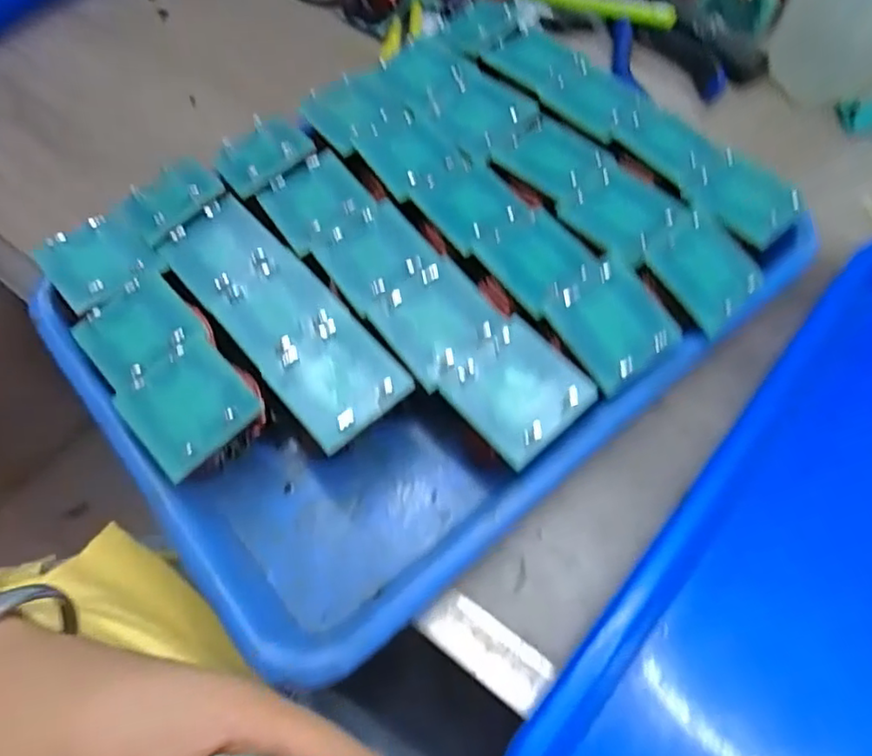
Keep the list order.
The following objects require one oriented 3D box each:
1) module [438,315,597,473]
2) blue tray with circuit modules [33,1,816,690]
[{"bbox_3d":[0.033,0.004,0.252,0.045,0.006,0.047,-39,67,-17],"label":"module"},{"bbox_3d":[-0.010,-0.053,0.308,0.306,0.049,0.234,-36,67,-16],"label":"blue tray with circuit modules"}]

